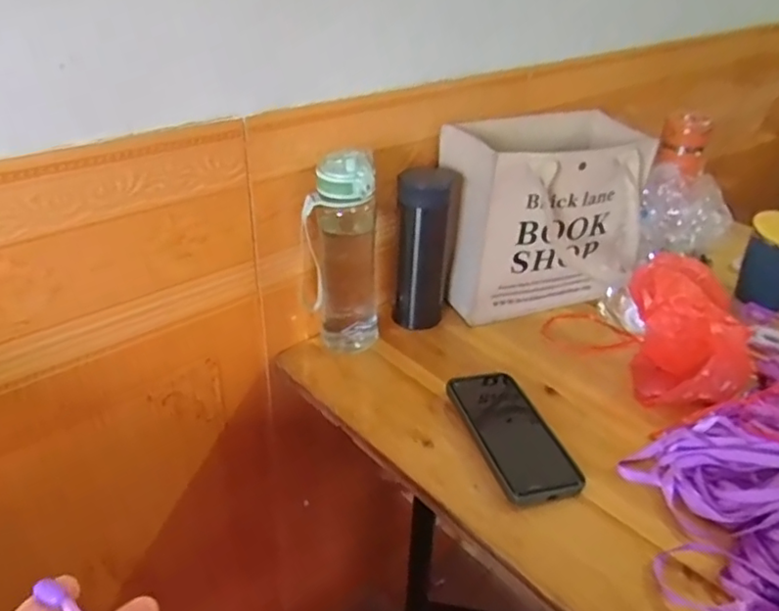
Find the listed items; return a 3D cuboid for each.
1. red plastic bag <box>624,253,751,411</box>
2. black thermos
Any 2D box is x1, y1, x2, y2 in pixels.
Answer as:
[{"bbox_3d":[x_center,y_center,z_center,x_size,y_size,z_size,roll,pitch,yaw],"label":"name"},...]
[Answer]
[{"bbox_3d":[0.324,0.030,0.666,0.093,0.129,0.127,4,32,1],"label":"red plastic bag"},{"bbox_3d":[0.043,-0.070,0.752,0.071,0.192,0.067,5,32,3],"label":"black thermos"}]

